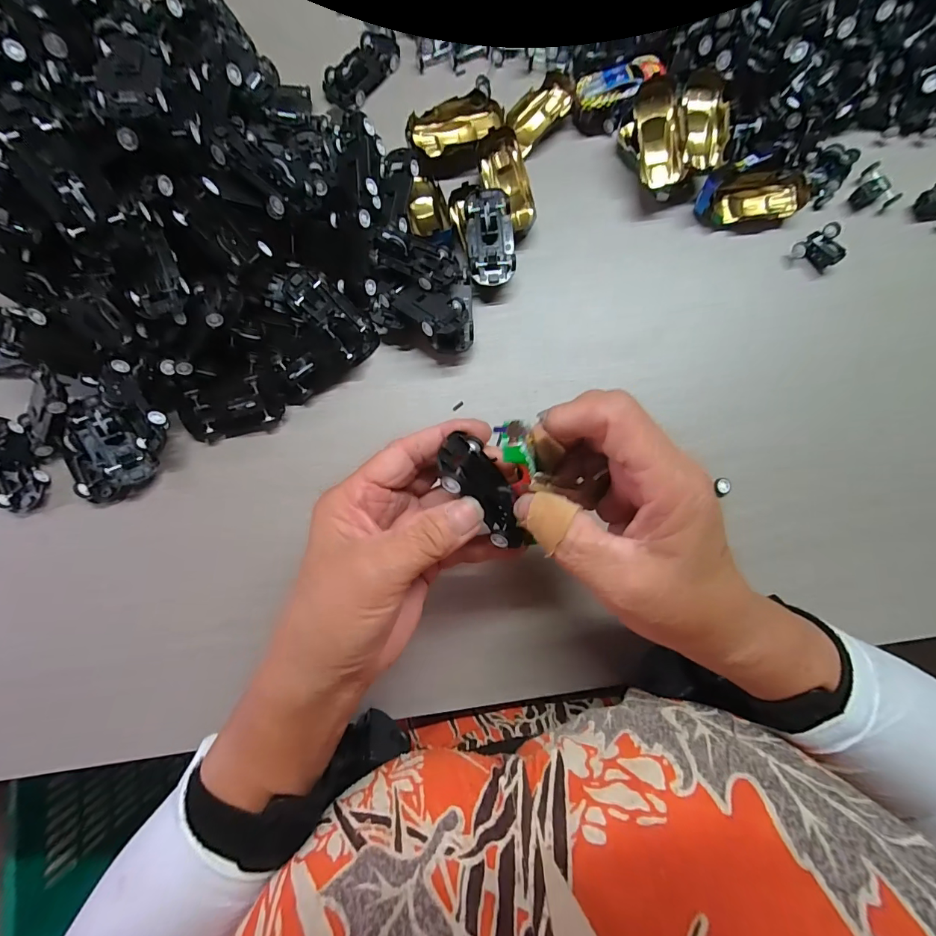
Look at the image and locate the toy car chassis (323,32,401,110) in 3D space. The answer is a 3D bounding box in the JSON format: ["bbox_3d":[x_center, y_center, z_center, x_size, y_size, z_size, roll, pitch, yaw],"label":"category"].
[{"bbox_3d":[-0.077,-0.293,0.307,0.032,0.013,0.065,37,84,3],"label":"toy car chassis"}]

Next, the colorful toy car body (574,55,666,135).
[{"bbox_3d":[0.108,-0.265,0.299,0.065,0.023,0.031,-22,84,-4],"label":"colorful toy car body"}]

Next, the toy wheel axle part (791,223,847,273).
[{"bbox_3d":[0.249,-0.153,0.298,0.031,0.016,0.026,-34,85,-5],"label":"toy wheel axle part"}]

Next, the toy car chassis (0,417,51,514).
[{"bbox_3d":[-0.293,-0.003,0.269,0.029,0.012,0.063,-27,84,-4],"label":"toy car chassis"}]

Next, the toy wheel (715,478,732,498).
[{"bbox_3d":[0.168,0.013,0.279,0.008,0.006,0.013,9,83,0],"label":"toy wheel"}]

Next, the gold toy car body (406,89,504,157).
[{"bbox_3d":[-0.010,-0.240,0.297,0.067,0.019,0.025,-27,84,-4],"label":"gold toy car body"}]

